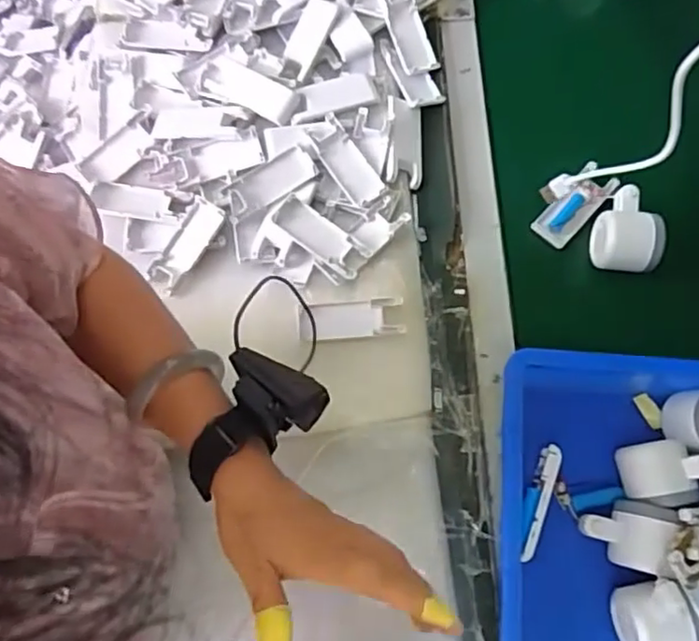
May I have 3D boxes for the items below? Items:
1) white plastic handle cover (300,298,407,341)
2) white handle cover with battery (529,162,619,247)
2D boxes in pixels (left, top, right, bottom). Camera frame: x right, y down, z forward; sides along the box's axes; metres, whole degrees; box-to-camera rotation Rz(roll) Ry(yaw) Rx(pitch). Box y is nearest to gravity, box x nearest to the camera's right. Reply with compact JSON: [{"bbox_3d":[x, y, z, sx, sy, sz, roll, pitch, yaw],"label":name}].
[{"bbox_3d":[0.001,-0.001,0.603,0.102,0.016,0.036,-3,75,0],"label":"white plastic handle cover"},{"bbox_3d":[0.237,-0.120,0.644,0.038,0.026,0.095,43,80,12],"label":"white handle cover with battery"}]

